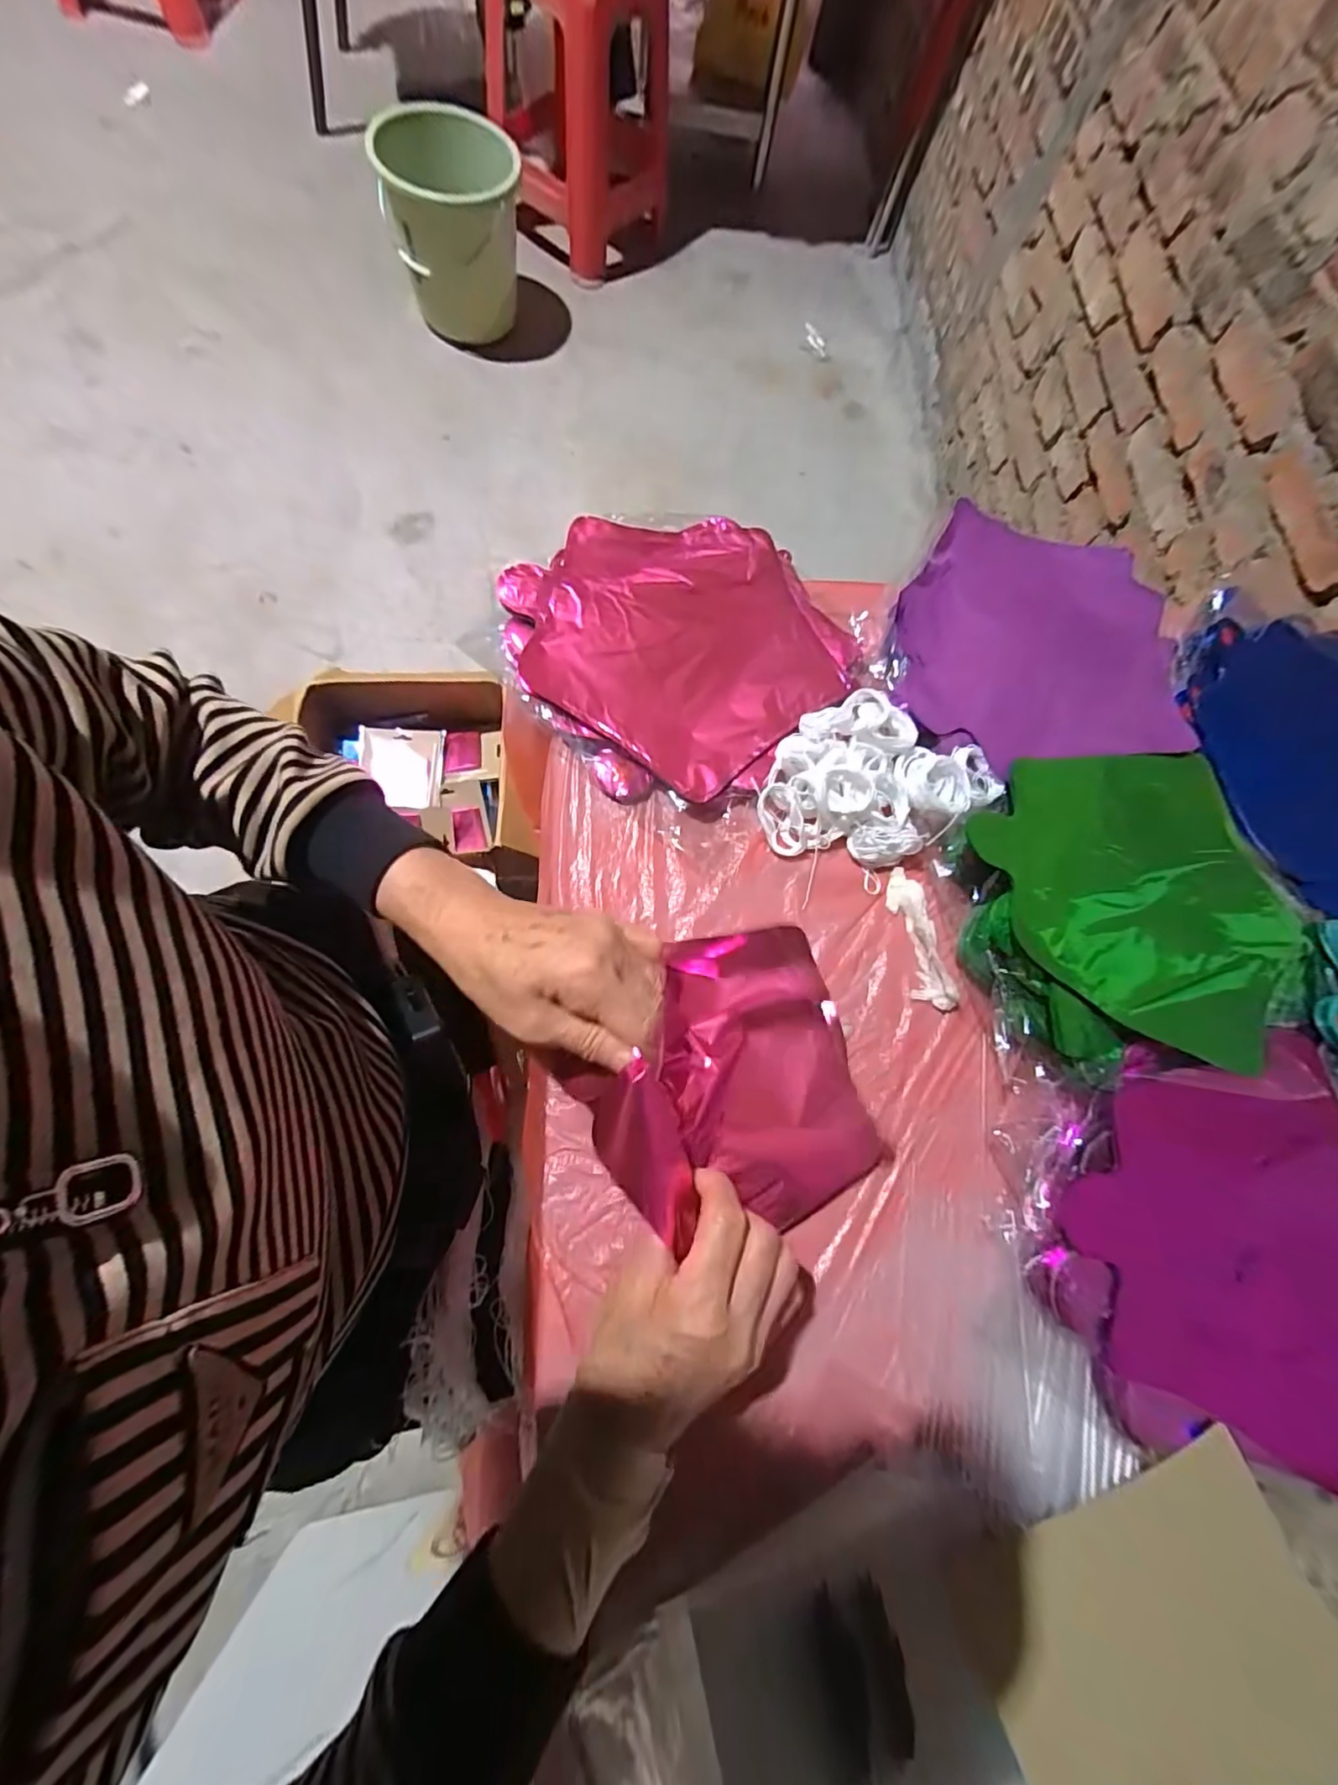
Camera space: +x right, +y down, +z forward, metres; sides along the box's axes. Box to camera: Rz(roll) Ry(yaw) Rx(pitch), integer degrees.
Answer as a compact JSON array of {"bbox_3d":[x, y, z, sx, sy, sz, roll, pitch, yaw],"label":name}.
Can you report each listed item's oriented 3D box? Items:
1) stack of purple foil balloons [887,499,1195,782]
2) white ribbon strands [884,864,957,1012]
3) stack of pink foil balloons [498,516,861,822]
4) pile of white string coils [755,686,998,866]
[{"bbox_3d":[0.297,-0.205,0.459,0.229,0.026,0.221,12,74,-5],"label":"stack of purple foil balloons"},{"bbox_3d":[0.181,0.032,0.413,0.025,0.015,0.104,-8,76,-10],"label":"white ribbon strands"},{"bbox_3d":[0.009,-0.195,0.443,0.236,0.034,0.248,42,74,4],"label":"stack of pink foil balloons"},{"bbox_3d":[0.155,-0.084,0.425,0.167,0.033,0.116,8,74,-6],"label":"pile of white string coils"}]

